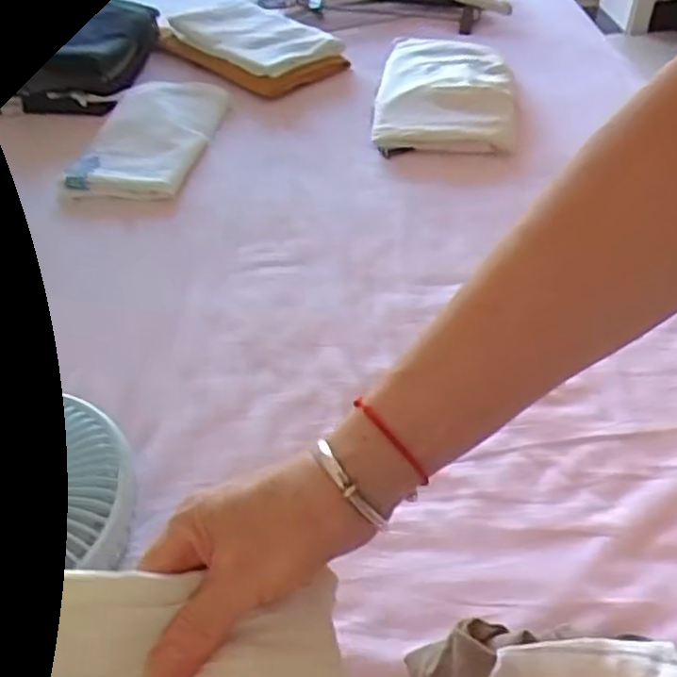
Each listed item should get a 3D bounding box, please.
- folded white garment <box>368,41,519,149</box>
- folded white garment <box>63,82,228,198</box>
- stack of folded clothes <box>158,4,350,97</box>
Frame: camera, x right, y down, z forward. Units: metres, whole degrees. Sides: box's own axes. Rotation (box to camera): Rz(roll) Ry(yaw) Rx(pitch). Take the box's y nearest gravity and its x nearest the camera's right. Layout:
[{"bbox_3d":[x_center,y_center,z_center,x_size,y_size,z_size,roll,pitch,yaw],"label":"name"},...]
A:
[{"bbox_3d":[0.143,-0.337,0.956,0.178,0.037,0.285,5,45,7],"label":"folded white garment"},{"bbox_3d":[-0.234,-0.255,0.894,0.153,0.022,0.234,2,45,4],"label":"folded white garment"},{"bbox_3d":[-0.125,-0.443,1.062,0.210,0.050,0.248,-29,51,-24],"label":"stack of folded clothes"}]

